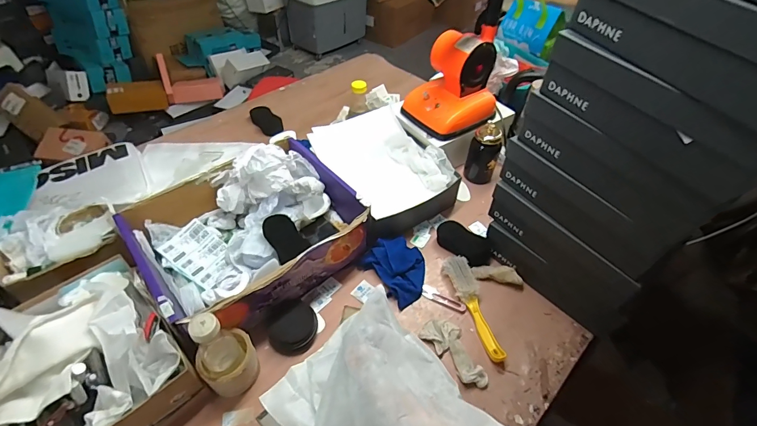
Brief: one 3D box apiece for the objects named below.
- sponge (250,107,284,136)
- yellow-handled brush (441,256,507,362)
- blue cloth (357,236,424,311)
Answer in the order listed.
[{"bbox_3d":[-0.348,-0.287,1.186,0.068,0.035,0.125,-34,57,-28],"label":"sponge"},{"bbox_3d":[0.194,0.182,0.767,0.047,0.033,0.226,-13,50,-14],"label":"yellow-handled brush"},{"bbox_3d":[0.047,0.111,0.817,0.120,0.051,0.144,-32,57,-27],"label":"blue cloth"}]

